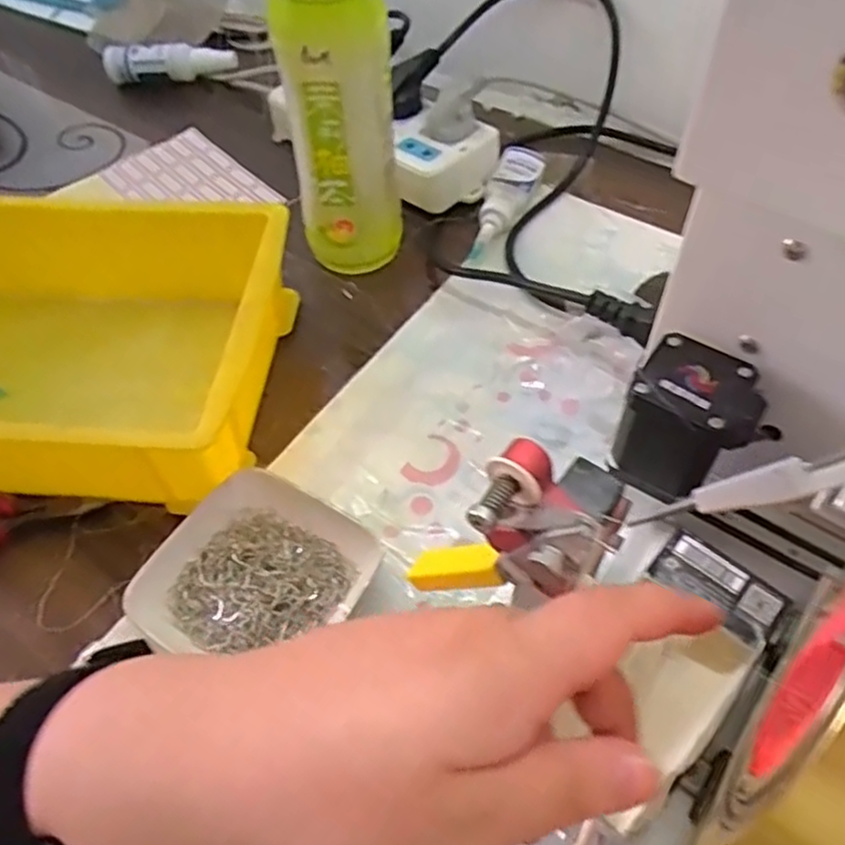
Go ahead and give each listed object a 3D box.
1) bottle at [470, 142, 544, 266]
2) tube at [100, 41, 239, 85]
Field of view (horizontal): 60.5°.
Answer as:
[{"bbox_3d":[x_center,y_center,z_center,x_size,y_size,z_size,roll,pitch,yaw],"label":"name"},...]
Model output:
[{"bbox_3d":[0.058,-0.159,0.524,0.030,0.022,0.115,20,57,17],"label":"bottle"},{"bbox_3d":[-0.226,-0.323,0.650,0.115,0.028,0.025,-1,53,2],"label":"tube"}]

